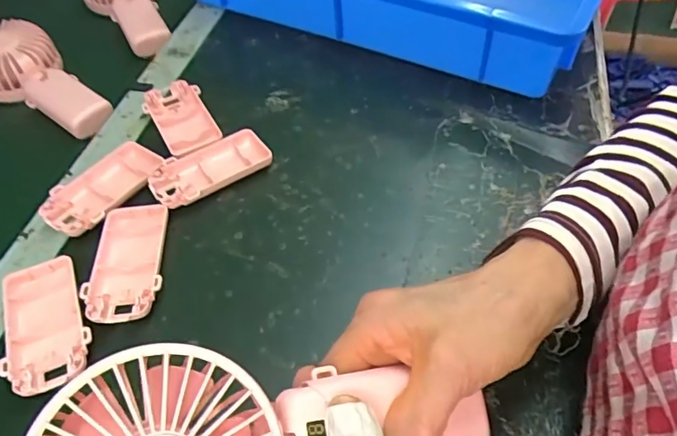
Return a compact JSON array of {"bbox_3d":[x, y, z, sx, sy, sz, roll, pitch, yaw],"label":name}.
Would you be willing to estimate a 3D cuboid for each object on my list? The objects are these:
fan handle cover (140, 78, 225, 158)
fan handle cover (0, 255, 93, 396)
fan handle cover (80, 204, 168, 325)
[{"bbox_3d":[-0.141,-0.091,0.466,0.049,0.012,0.092,-27,55,-17],"label":"fan handle cover"},{"bbox_3d":[-0.193,0.069,0.341,0.050,0.012,0.096,-21,54,-13],"label":"fan handle cover"},{"bbox_3d":[-0.150,0.031,0.368,0.050,0.014,0.095,-9,52,-4],"label":"fan handle cover"}]

